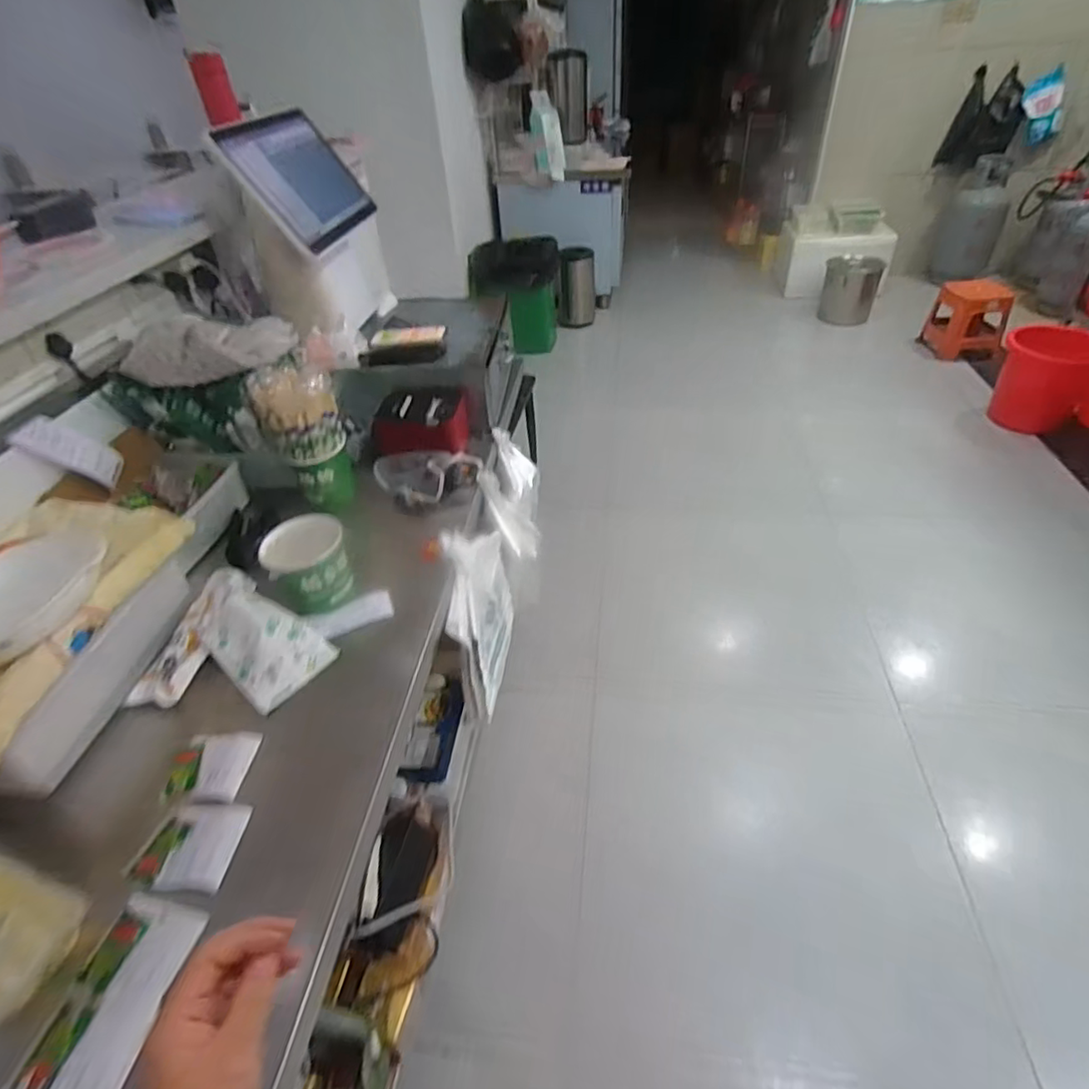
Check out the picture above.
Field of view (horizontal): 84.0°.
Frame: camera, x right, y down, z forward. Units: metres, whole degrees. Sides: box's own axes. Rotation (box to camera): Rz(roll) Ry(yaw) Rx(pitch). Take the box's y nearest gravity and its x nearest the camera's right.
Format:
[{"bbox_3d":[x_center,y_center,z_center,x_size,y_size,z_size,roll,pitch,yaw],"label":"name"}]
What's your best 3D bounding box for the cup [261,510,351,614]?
[{"bbox_3d":[-0.339,0.027,0.873,0.107,0.106,0.098,-3,41,2],"label":"cup"}]

